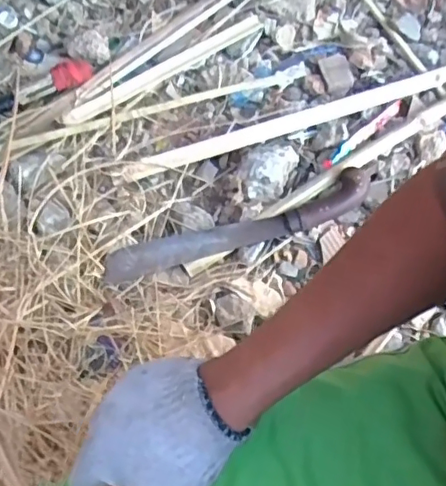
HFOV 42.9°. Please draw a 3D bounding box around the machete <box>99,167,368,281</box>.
[{"bbox_3d":[0.032,-0.023,0.821,0.415,0.035,0.064,-20,66,-9],"label":"machete"}]

